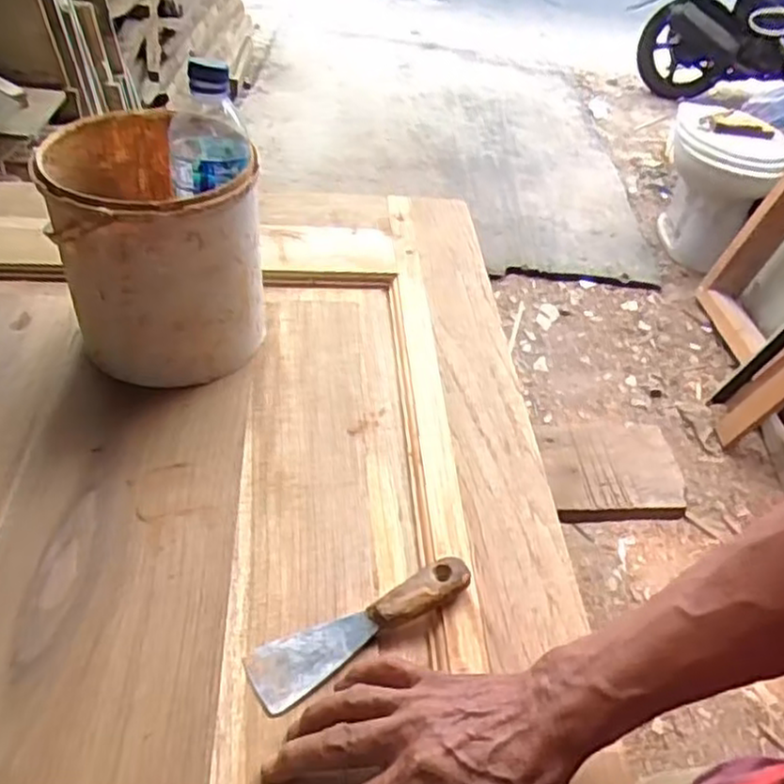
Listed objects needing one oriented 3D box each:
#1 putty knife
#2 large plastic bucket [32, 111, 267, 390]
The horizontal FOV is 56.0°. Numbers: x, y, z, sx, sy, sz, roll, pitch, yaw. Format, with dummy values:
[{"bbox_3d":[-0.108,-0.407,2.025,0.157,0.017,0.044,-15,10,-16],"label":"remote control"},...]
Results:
[{"bbox_3d":[-0.022,0.157,0.508,0.161,0.021,0.045,-23,50,-26],"label":"putty knife"},{"bbox_3d":[-0.210,-0.133,0.670,0.158,0.197,0.180,-11,46,-16],"label":"large plastic bucket"}]

